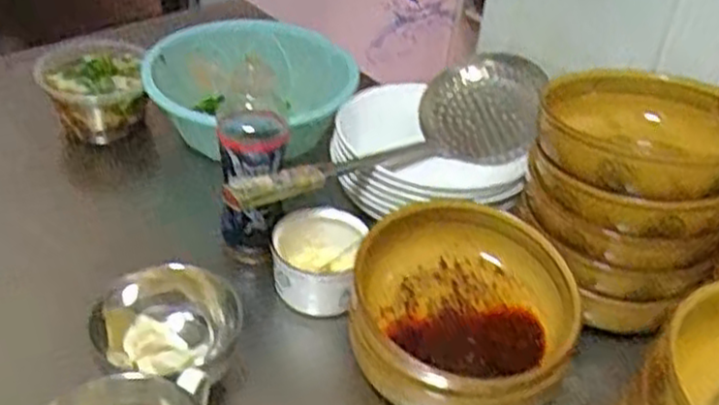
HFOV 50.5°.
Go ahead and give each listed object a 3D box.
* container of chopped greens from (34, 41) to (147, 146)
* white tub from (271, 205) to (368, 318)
[{"bbox_3d":[-0.341,-0.145,0.979,0.130,0.084,0.128,-9,41,-18],"label":"container of chopped greens"},{"bbox_3d":[-0.041,0.057,0.765,0.089,0.061,0.094,3,38,-3],"label":"white tub"}]

